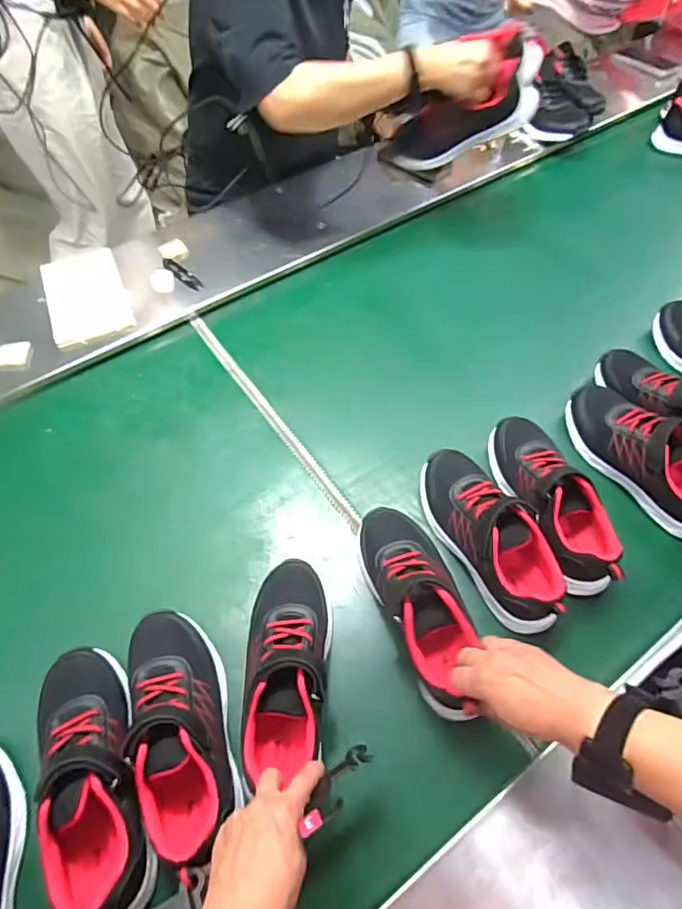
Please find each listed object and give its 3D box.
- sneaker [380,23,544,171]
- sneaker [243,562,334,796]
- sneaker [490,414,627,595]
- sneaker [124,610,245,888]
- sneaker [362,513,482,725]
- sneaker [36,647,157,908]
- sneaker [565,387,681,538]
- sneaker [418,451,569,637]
[{"bbox_3d":[0.200,-0.583,0.868,0.276,0.108,0.086,-17,53,26],"label":"sneaker"},{"bbox_3d":[-0.058,0.216,0.540,0.084,0.095,0.209,2,59,1],"label":"sneaker"},{"bbox_3d":[0.260,0.054,0.633,0.081,0.103,0.225,-8,57,-2],"label":"sneaker"},{"bbox_3d":[-0.157,0.261,0.497,0.082,0.073,0.222,-18,58,-9],"label":"sneaker"},{"bbox_3d":[0.089,0.157,0.563,0.089,0.087,0.230,-15,53,-9],"label":"sneaker"},{"bbox_3d":[-0.233,0.302,0.485,0.084,0.087,0.235,-24,59,-12],"label":"sneaker"},{"bbox_3d":[0.394,-0.002,0.666,0.075,0.100,0.232,-33,61,-17],"label":"sneaker"},{"bbox_3d":[0.173,0.091,0.615,0.087,0.091,0.238,-23,59,-11],"label":"sneaker"}]

